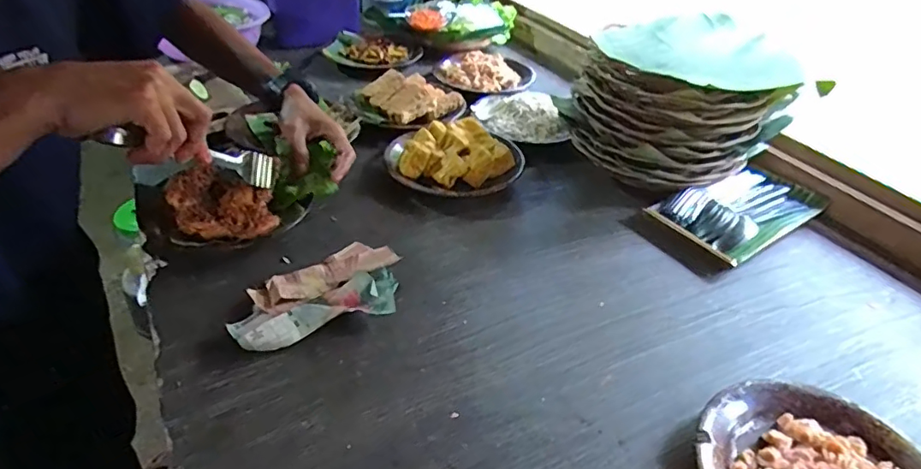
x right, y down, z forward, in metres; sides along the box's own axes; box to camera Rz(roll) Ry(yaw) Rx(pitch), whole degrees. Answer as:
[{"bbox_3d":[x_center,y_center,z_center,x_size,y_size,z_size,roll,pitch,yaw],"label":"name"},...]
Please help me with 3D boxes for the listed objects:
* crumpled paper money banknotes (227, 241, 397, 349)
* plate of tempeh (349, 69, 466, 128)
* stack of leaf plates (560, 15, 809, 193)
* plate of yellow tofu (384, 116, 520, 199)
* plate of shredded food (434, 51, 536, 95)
[{"bbox_3d":[-0.142,0.051,0.541,0.169,0.026,0.114,-15,42,-22],"label":"crumpled paper money banknotes"},{"bbox_3d":[-0.087,-0.223,0.862,0.160,0.047,0.125,-19,44,-25],"label":"plate of tempeh"},{"bbox_3d":[0.303,-0.176,0.753,0.262,0.163,0.230,-25,47,-31],"label":"stack of leaf plates"},{"bbox_3d":[-0.008,-0.111,0.738,0.179,0.042,0.155,-7,40,-14],"label":"plate of yellow tofu"},{"bbox_3d":[0.041,-0.302,0.987,0.180,0.028,0.114,13,40,11],"label":"plate of shredded food"}]

